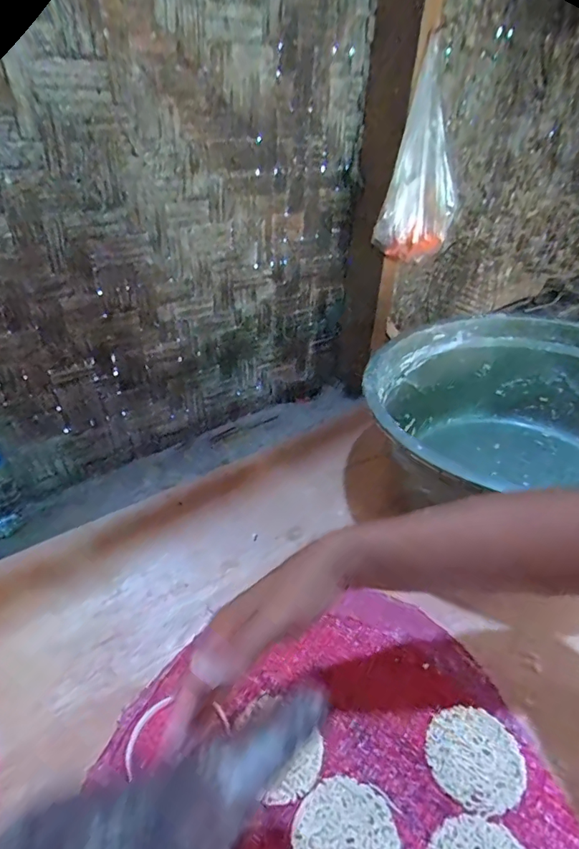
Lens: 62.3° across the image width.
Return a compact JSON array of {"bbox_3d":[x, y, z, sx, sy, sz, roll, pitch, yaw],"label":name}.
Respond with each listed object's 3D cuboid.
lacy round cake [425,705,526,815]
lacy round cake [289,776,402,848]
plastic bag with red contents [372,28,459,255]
[{"bbox_3d":[0.158,0.282,0.409,0.077,0.007,0.075,0,36,0],"label":"lacy round cake"},{"bbox_3d":[0.043,0.315,0.362,0.079,0.007,0.077,0,36,0],"label":"lacy round cake"},{"bbox_3d":[0.230,-0.448,0.805,0.124,0.325,0.136,10,6,13],"label":"plastic bag with red contents"}]

